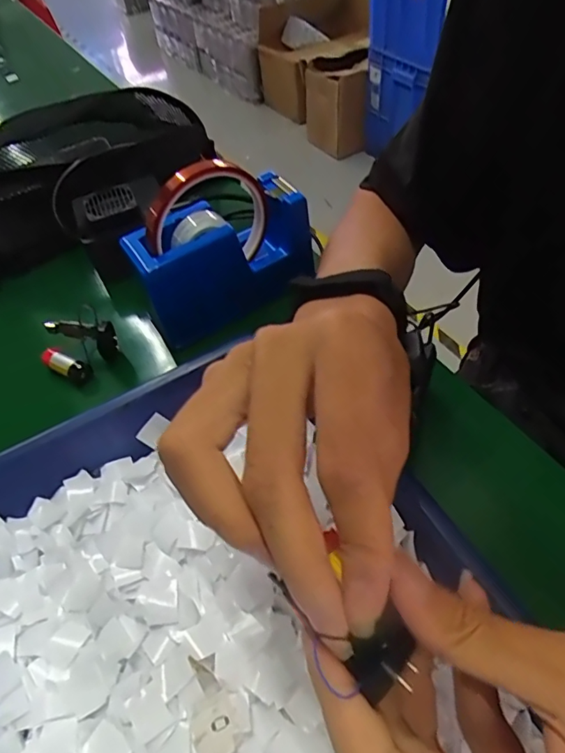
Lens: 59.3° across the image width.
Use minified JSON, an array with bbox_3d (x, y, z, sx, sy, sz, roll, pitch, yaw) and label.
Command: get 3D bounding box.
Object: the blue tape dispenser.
[{"bbox_3d":[-0.042,-0.098,0.354,0.131,0.109,0.048,-27,53,-16],"label":"blue tape dispenser"}]

